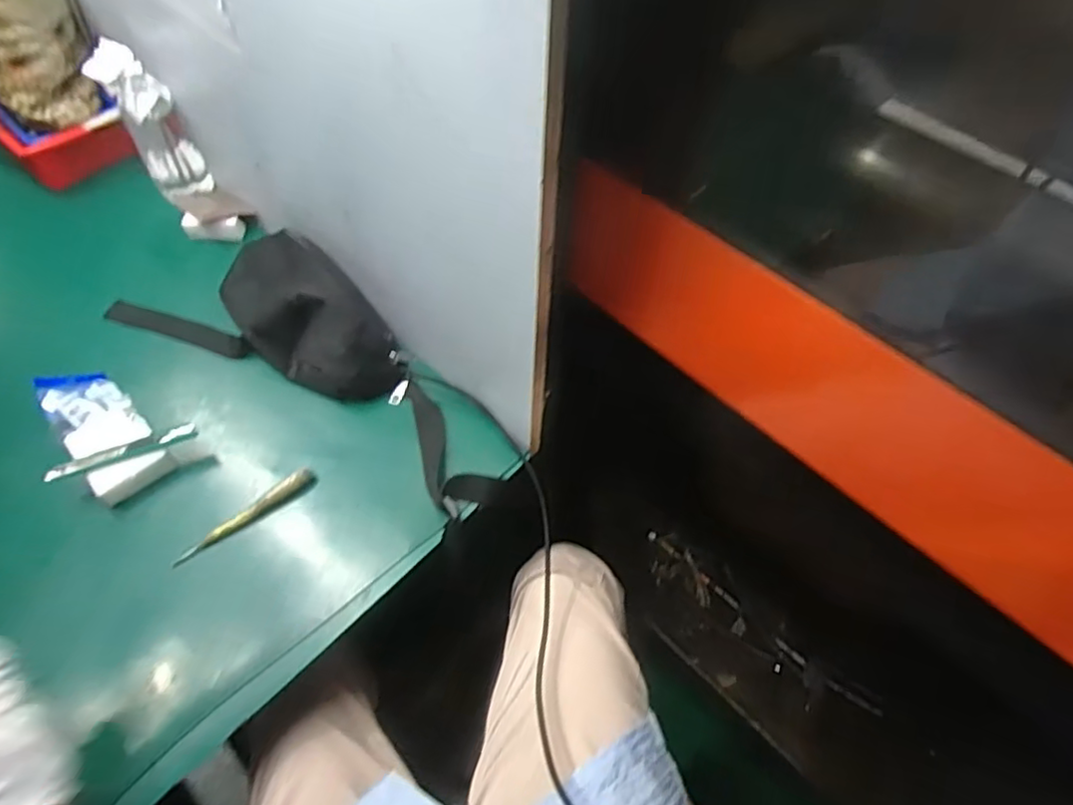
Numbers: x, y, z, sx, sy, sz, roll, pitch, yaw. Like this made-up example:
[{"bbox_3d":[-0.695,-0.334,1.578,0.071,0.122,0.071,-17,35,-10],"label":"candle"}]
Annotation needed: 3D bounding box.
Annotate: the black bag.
[{"bbox_3d":[-0.216,-0.062,0.726,0.462,0.091,0.163,28,60,16],"label":"black bag"}]

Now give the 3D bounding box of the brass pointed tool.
[{"bbox_3d":[-0.295,0.117,0.651,0.151,0.022,0.018,-36,65,-22],"label":"brass pointed tool"}]

